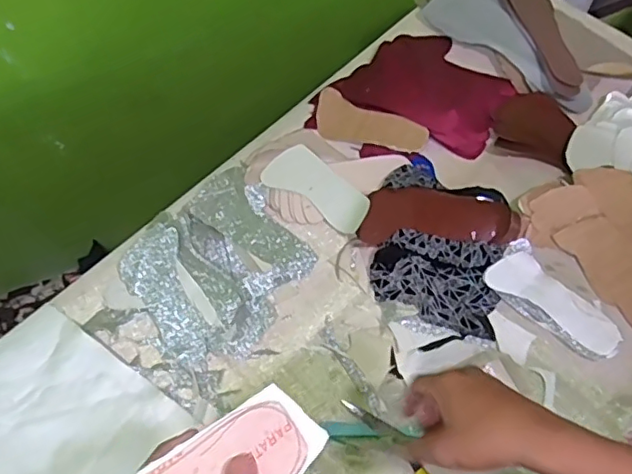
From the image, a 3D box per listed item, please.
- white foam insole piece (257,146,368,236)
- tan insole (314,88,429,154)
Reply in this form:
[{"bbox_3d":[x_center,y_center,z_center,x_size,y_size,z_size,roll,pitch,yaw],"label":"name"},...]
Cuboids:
[{"bbox_3d":[0.004,-0.068,0.787,0.152,0.011,0.069,33,93,15],"label":"white foam insole piece"},{"bbox_3d":[0.074,-0.160,0.849,0.171,0.018,0.067,27,102,16],"label":"tan insole"}]

